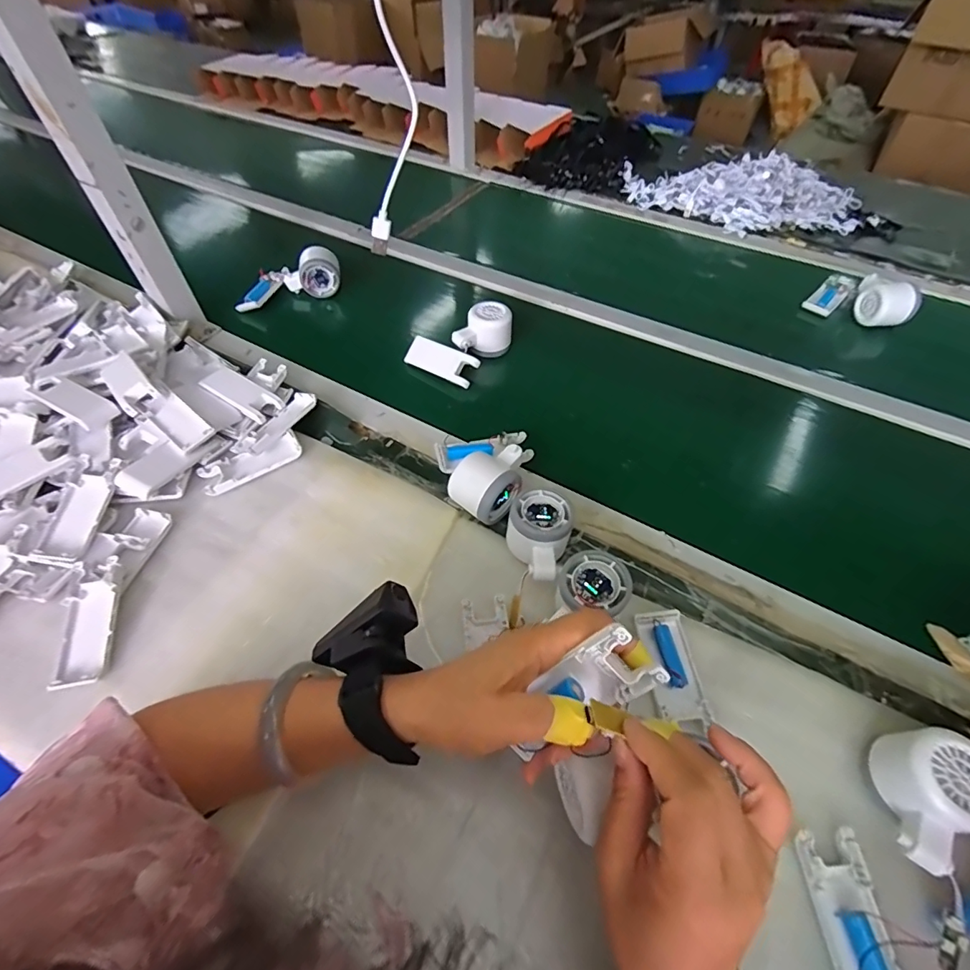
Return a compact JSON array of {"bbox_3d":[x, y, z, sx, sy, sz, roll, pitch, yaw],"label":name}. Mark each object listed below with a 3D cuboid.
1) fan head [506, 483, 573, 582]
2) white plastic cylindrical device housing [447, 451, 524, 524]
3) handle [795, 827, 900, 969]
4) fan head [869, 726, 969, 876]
[{"bbox_3d":[0.049,0.050,0.451,0.055,0.050,0.084,10,53,7],"label":"fan head"},{"bbox_3d":[-0.003,0.002,0.482,0.065,0.053,0.061,-36,61,-25],"label":"white plastic cylindrical device housing"},{"bbox_3d":[0.229,0.274,0.294,0.040,0.021,0.102,-2,52,-2],"label":"handle"},{"bbox_3d":[0.298,0.208,0.321,0.060,0.046,0.079,10,53,7],"label":"fan head"}]

